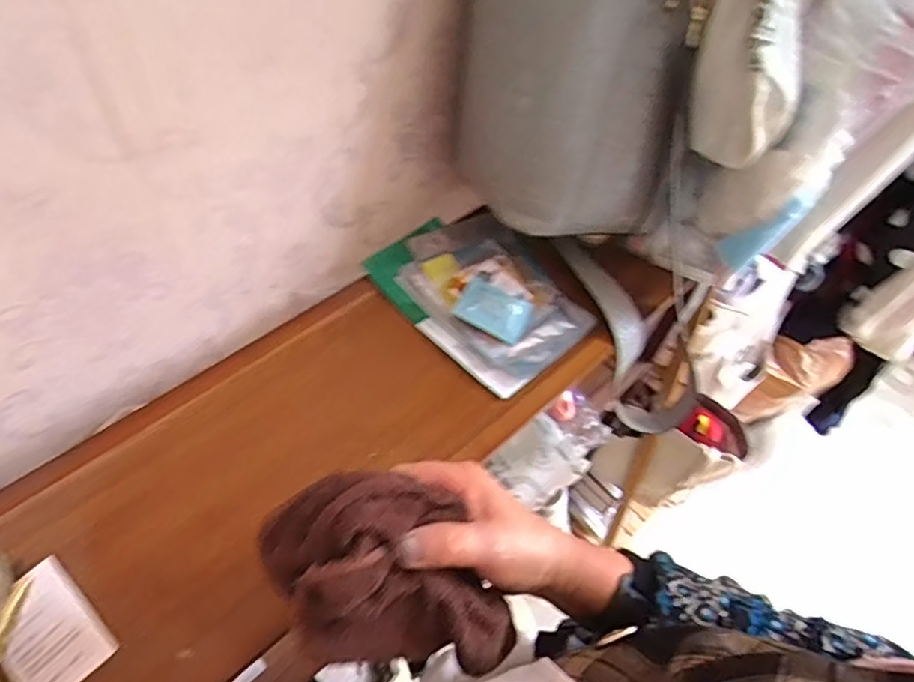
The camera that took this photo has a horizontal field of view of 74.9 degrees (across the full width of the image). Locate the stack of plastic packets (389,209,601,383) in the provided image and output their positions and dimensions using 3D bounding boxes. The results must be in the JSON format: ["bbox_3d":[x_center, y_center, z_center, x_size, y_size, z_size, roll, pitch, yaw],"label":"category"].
[{"bbox_3d":[0.035,-0.054,0.605,0.132,0.021,0.193,-35,68,-24],"label":"stack of plastic packets"}]

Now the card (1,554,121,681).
[{"bbox_3d":[-0.280,0.199,0.407,0.087,0.006,0.057,39,60,20],"label":"card"}]

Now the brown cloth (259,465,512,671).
[{"bbox_3d":[-0.034,0.128,0.342,0.142,0.095,0.091,3,52,-4],"label":"brown cloth"}]

